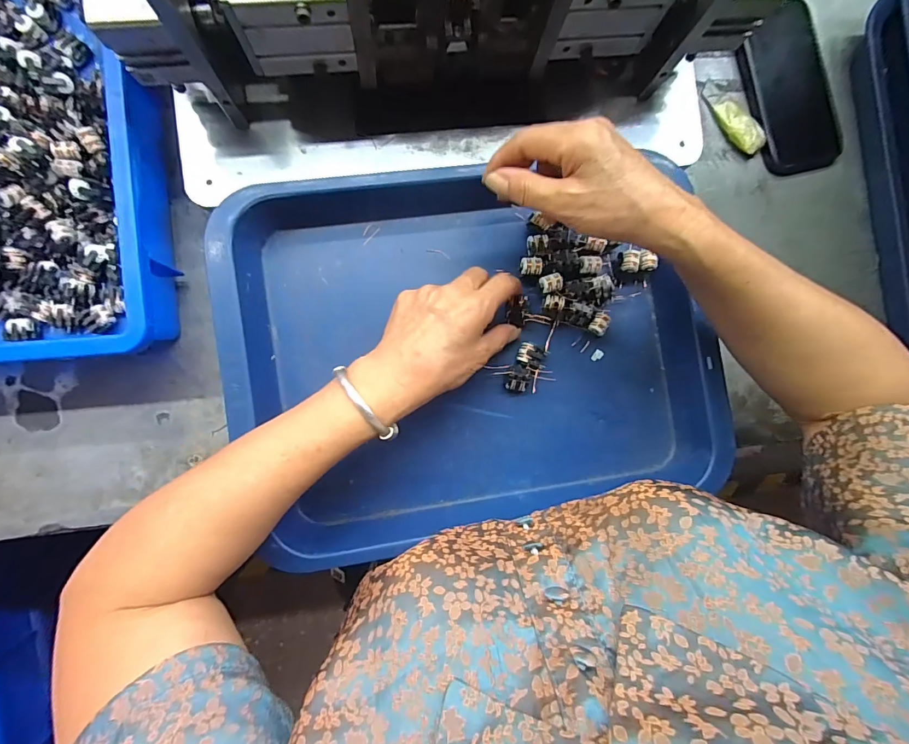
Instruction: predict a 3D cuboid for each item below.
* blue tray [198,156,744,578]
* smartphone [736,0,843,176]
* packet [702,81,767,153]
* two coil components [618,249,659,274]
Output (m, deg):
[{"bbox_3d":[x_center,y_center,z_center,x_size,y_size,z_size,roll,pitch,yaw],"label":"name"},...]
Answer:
[{"bbox_3d":[0.018,-0.016,0.344,0.369,0.055,0.289,-9,89,-3],"label":"blue tray"},{"bbox_3d":[0.334,-0.282,0.422,0.084,0.018,0.158,-15,93,-7],"label":"smartphone"},{"bbox_3d":[0.278,-0.256,0.421,0.025,0.013,0.084,-28,81,-6],"label":"packet"},{"bbox_3d":[0.158,-0.095,0.365,0.029,0.018,0.019,-3,89,-3],"label":"two coil components"}]

